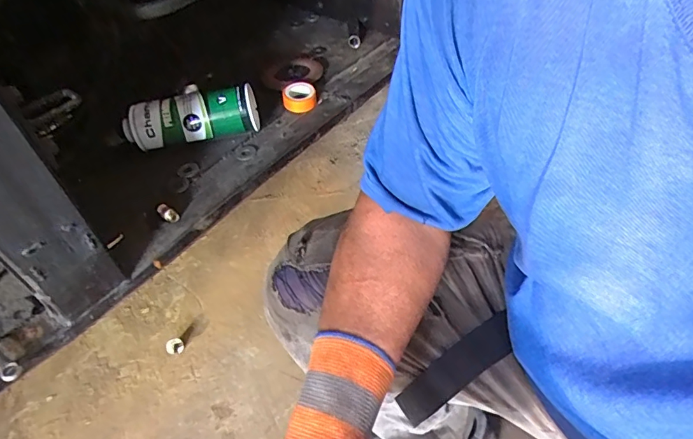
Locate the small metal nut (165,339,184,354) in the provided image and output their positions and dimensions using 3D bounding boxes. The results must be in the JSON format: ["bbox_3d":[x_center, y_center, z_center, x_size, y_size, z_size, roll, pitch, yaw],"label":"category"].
[{"bbox_3d":[-0.318,0.234,0.865,0.029,0.018,0.031,-4,44,4],"label":"small metal nut"}]

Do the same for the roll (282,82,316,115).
[{"bbox_3d":[-0.068,-0.178,0.677,0.047,0.024,0.048,-3,47,3],"label":"roll"}]

